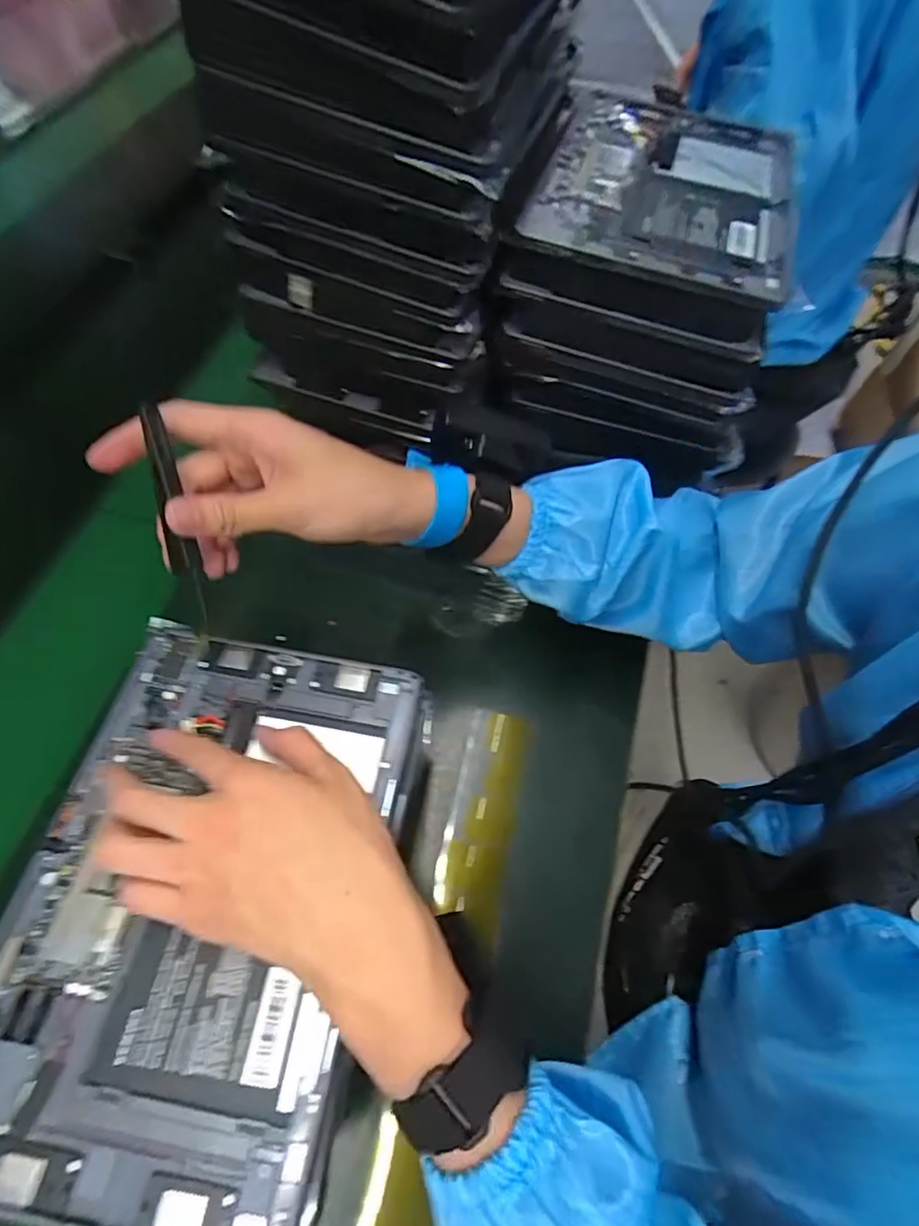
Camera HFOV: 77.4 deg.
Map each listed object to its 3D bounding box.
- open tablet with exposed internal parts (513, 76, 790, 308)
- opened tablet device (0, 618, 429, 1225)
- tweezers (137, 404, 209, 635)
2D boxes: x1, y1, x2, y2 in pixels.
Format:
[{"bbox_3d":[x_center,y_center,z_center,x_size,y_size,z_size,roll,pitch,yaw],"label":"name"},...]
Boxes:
[{"bbox_3d":[0.148,-0.309,0.406,0.172,0.008,0.263,16,60,3],"label":"open tablet with exposed internal parts"},{"bbox_3d":[-0.125,0.133,0.290,0.174,0.028,0.254,9,63,4],"label":"opened tablet device"},{"bbox_3d":[-0.137,-0.043,0.275,0.010,0.011,0.108,-13,92,-7],"label":"tweezers"}]

